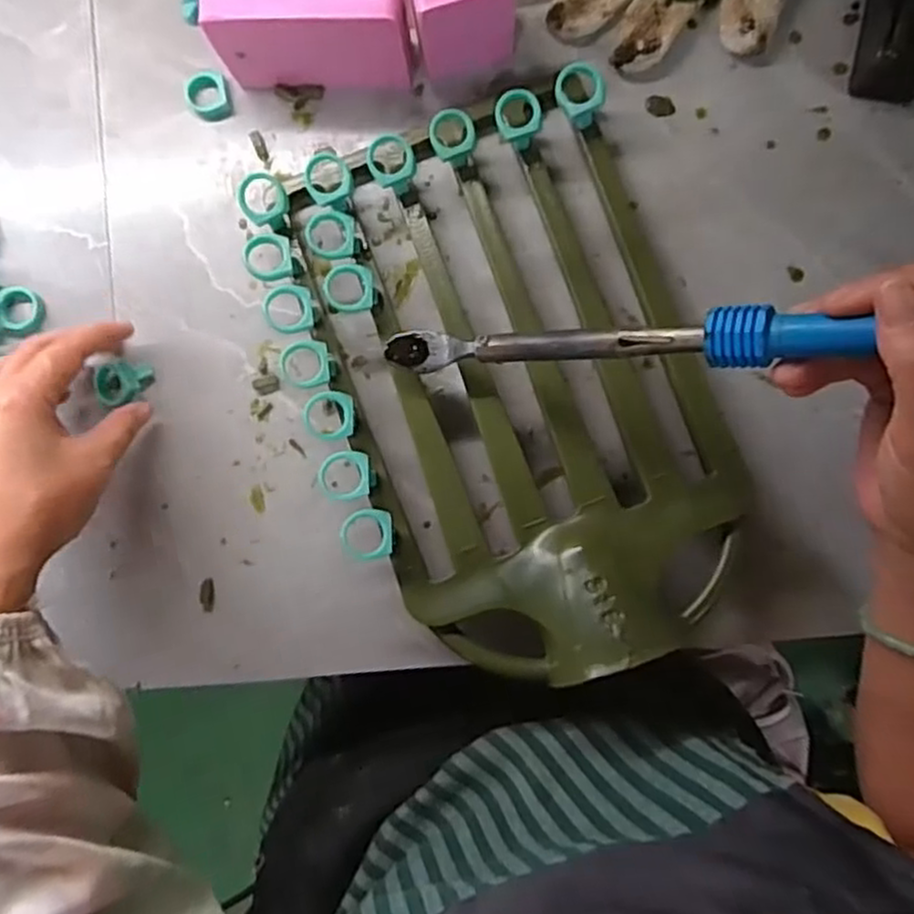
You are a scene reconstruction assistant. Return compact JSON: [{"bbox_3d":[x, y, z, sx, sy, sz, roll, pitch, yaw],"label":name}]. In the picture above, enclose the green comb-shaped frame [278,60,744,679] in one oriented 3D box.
[{"bbox_3d":[0.035,-0.044,0.403,0.194,0.070,0.317,-19,87,1],"label":"green comb-shaped frame"}]

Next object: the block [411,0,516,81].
[{"bbox_3d":[0.003,-0.252,0.408,0.055,0.060,0.045,-12,87,1],"label":"block"}]

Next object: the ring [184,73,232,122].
[{"bbox_3d":[-0.154,-0.224,0.448,0.027,0.009,0.030,-7,87,1],"label":"ring"}]

